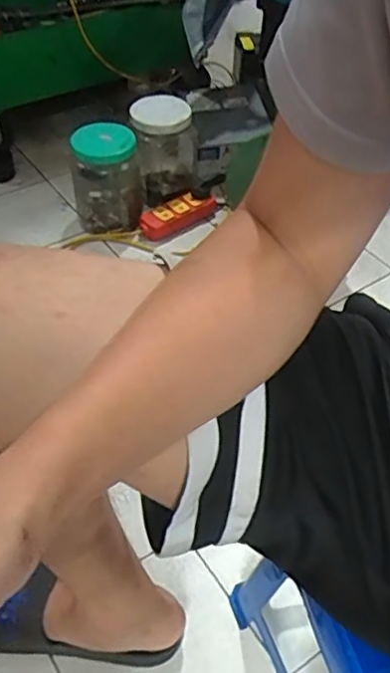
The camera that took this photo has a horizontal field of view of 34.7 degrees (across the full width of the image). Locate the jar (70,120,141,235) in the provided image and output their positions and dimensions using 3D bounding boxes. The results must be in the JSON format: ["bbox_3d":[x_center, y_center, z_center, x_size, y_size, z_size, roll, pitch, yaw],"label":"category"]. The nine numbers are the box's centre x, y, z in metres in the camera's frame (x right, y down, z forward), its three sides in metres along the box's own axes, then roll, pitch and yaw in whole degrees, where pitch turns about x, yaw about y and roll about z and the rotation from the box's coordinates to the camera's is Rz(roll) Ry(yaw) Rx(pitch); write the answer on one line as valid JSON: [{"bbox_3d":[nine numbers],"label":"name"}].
[{"bbox_3d":[-0.160,-0.289,1.145,0.124,0.196,0.096,-5,48,-8],"label":"jar"}]

